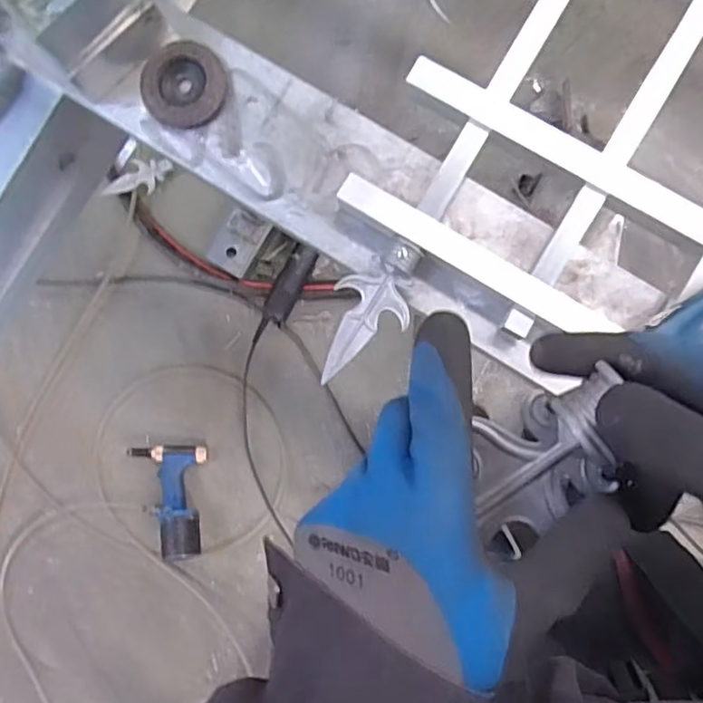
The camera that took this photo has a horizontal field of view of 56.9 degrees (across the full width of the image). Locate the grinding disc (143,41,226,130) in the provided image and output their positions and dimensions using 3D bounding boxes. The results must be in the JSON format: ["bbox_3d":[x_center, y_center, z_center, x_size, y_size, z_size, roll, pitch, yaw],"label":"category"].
[{"bbox_3d":[-0.189,-0.299,0.725,0.095,0.021,0.090,0,88,5],"label":"grinding disc"}]

